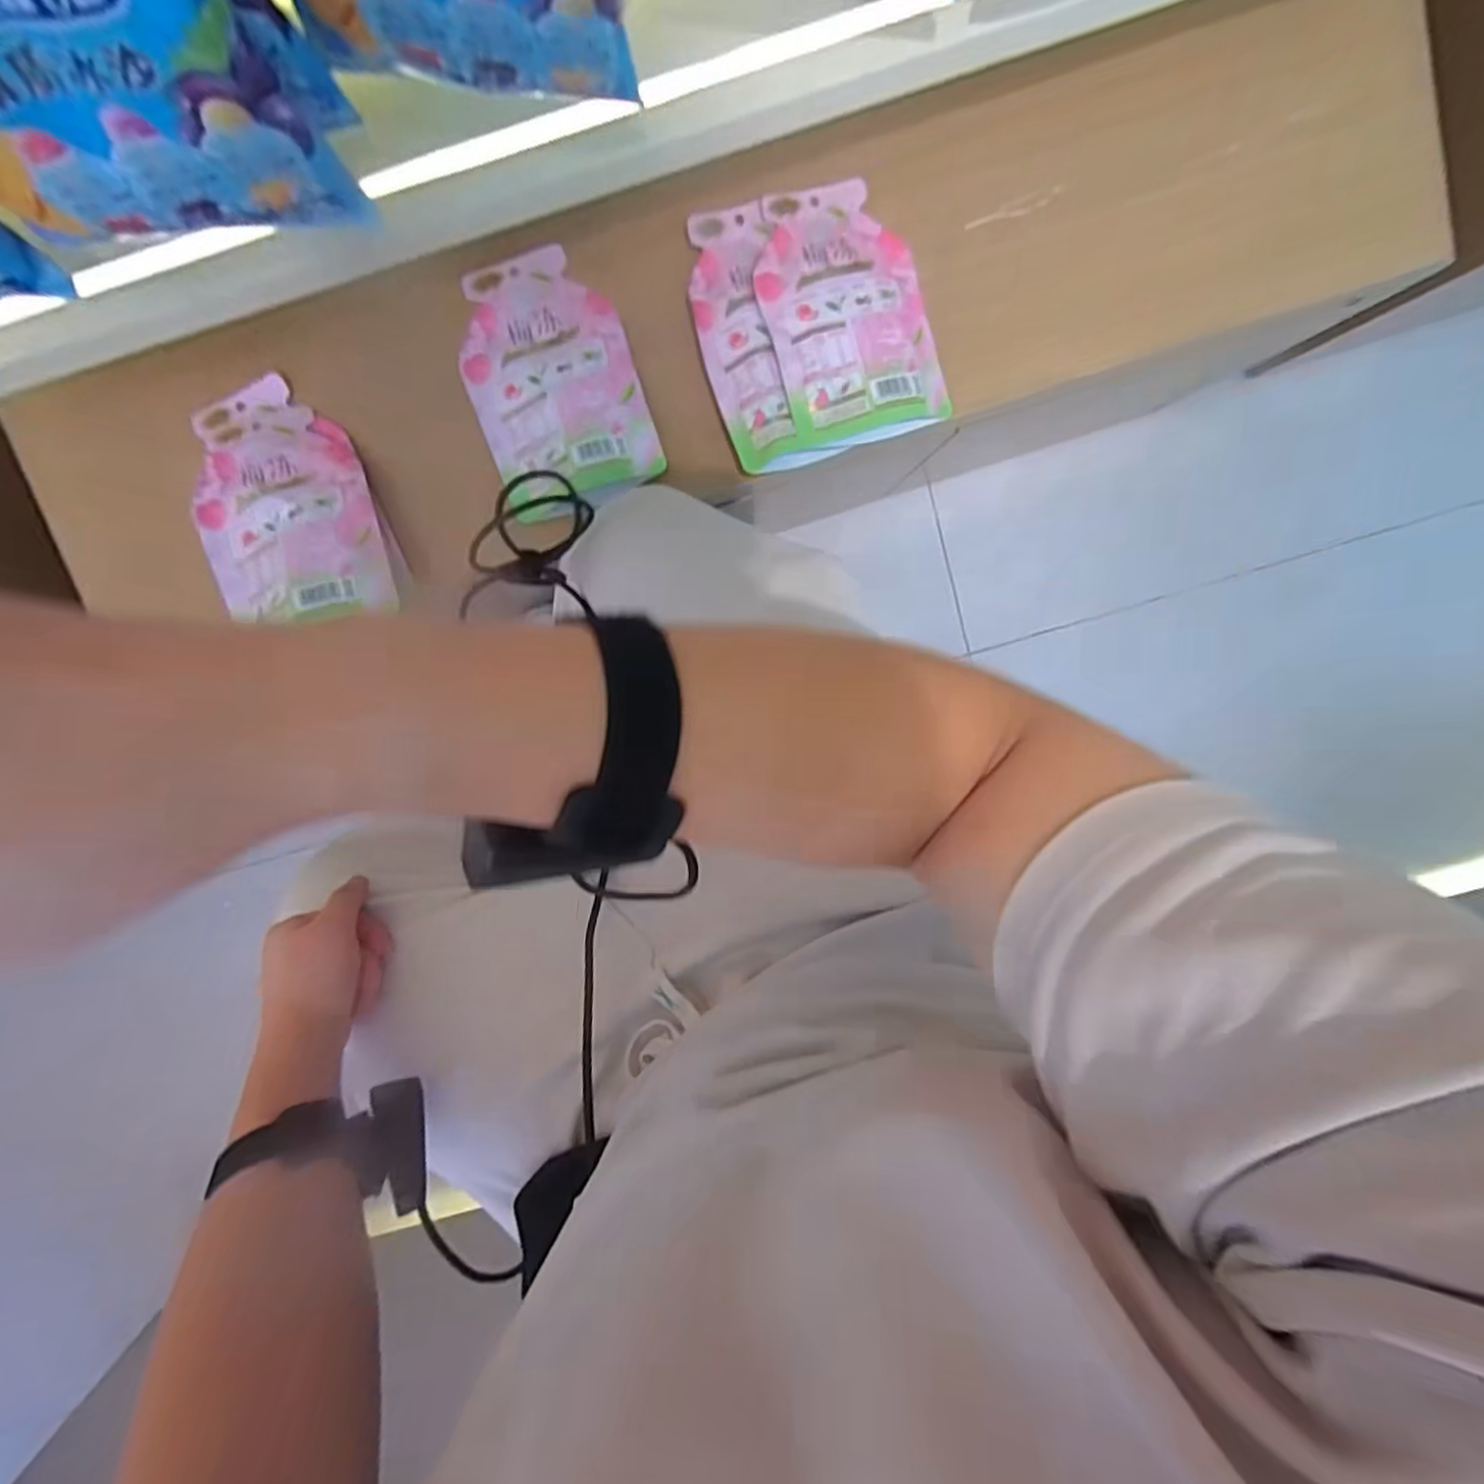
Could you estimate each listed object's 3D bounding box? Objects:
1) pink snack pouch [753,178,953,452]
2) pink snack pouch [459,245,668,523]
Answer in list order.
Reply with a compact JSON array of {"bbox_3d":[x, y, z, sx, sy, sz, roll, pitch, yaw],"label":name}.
[{"bbox_3d":[0.080,-0.334,0.523,0.124,0.038,0.191,-15,98,2],"label":"pink snack pouch"},{"bbox_3d":[-0.148,-0.281,0.528,0.126,0.042,0.193,-18,98,2],"label":"pink snack pouch"}]

